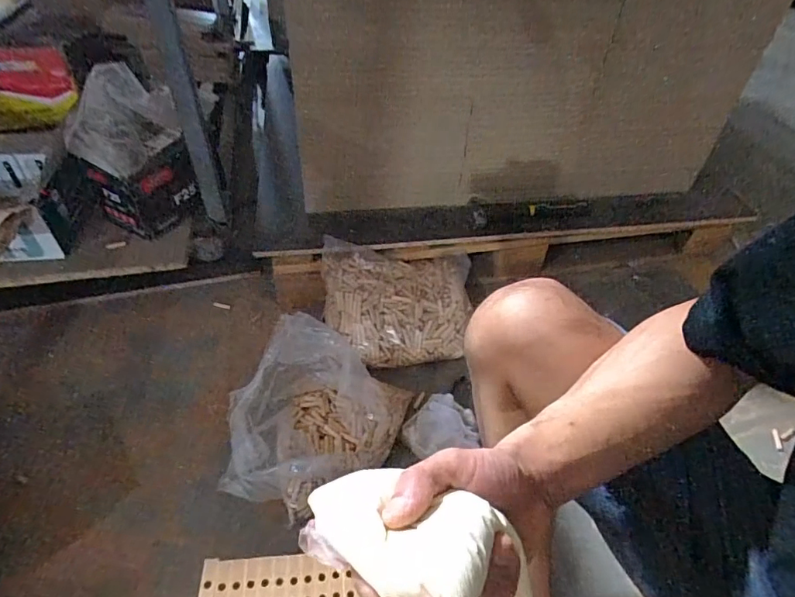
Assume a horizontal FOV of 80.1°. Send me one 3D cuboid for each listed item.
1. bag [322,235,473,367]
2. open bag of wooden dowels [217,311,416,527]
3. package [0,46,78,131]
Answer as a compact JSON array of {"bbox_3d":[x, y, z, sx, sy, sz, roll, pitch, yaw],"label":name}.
[{"bbox_3d":[0.010,0.008,0.965,0.315,0.127,0.240,-2,45,-5],"label":"bag"},{"bbox_3d":[-0.128,0.176,0.741,0.237,0.153,0.243,15,46,12],"label":"open bag of wooden dowels"},{"bbox_3d":[-0.883,-0.489,1.107,0.229,0.160,0.051,-26,57,-27],"label":"package"}]

